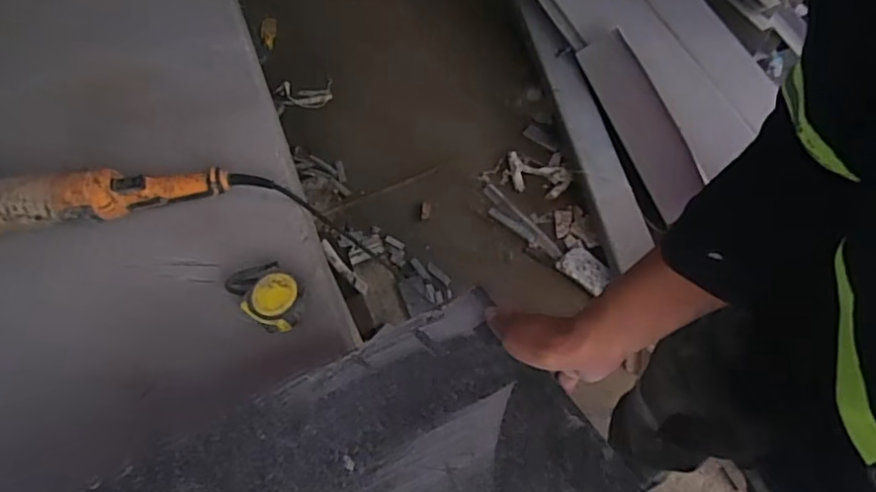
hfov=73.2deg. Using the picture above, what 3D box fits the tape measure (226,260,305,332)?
[{"bbox_3d":[-0.190,0.053,0.662,0.063,0.050,0.107,-41,69,-16],"label":"tape measure"}]

